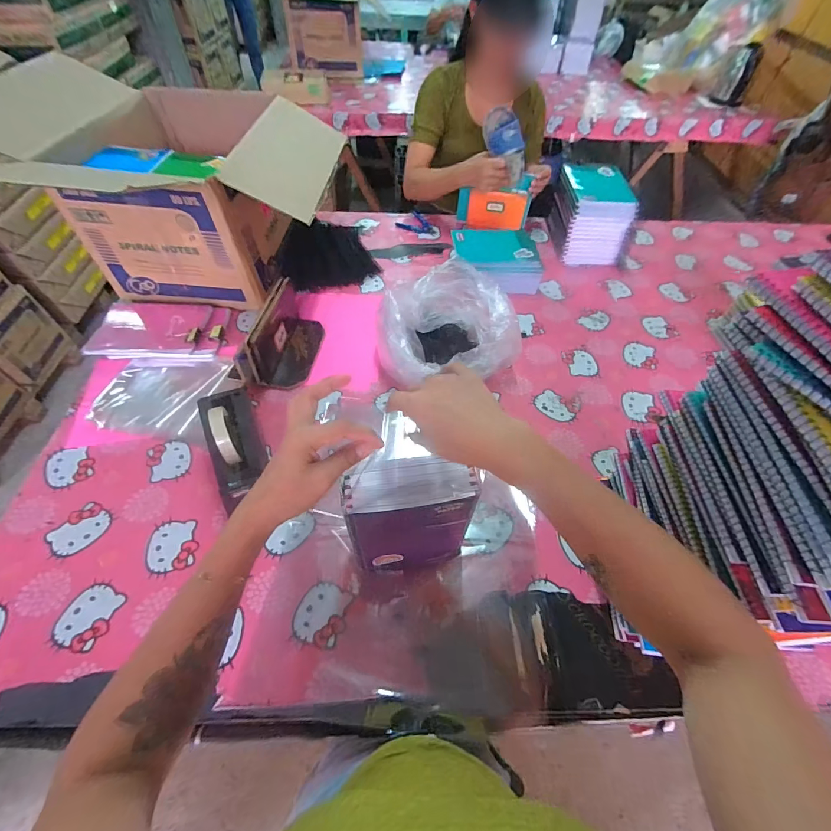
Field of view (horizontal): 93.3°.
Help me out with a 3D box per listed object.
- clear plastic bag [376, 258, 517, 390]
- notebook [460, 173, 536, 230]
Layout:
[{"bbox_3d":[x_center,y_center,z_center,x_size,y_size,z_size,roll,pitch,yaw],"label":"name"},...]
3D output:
[{"bbox_3d":[0.054,-0.182,0.819,0.255,0.148,0.237,-7,55,-8],"label":"clear plastic bag"},{"bbox_3d":[0.220,-0.589,1.114,0.193,0.115,0.018,4,44,10],"label":"notebook"}]

